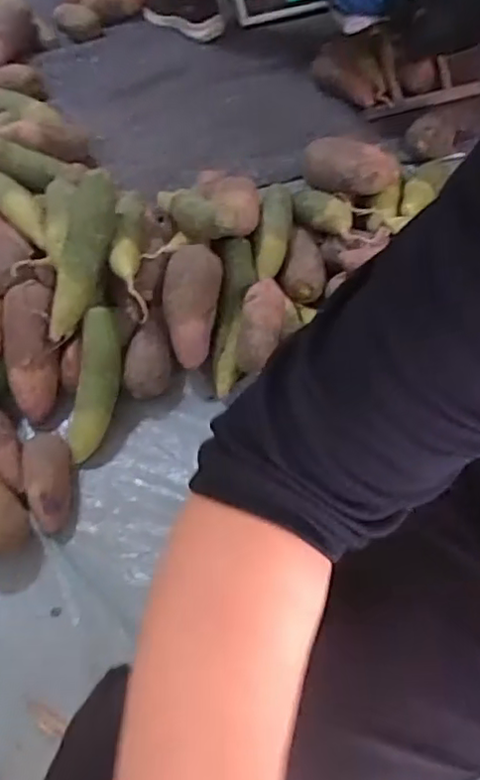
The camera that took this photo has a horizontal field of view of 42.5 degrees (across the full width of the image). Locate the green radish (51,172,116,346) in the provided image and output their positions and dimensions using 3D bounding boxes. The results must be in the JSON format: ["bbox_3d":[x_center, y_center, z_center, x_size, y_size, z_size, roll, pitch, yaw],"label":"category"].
[{"bbox_3d":[-0.206,-0.173,0.806,0.046,0.046,0.221,18,97,14],"label":"green radish"}]

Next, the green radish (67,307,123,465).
[{"bbox_3d":[-0.192,-0.007,0.832,0.045,0.045,0.201,7,85,7],"label":"green radish"}]

